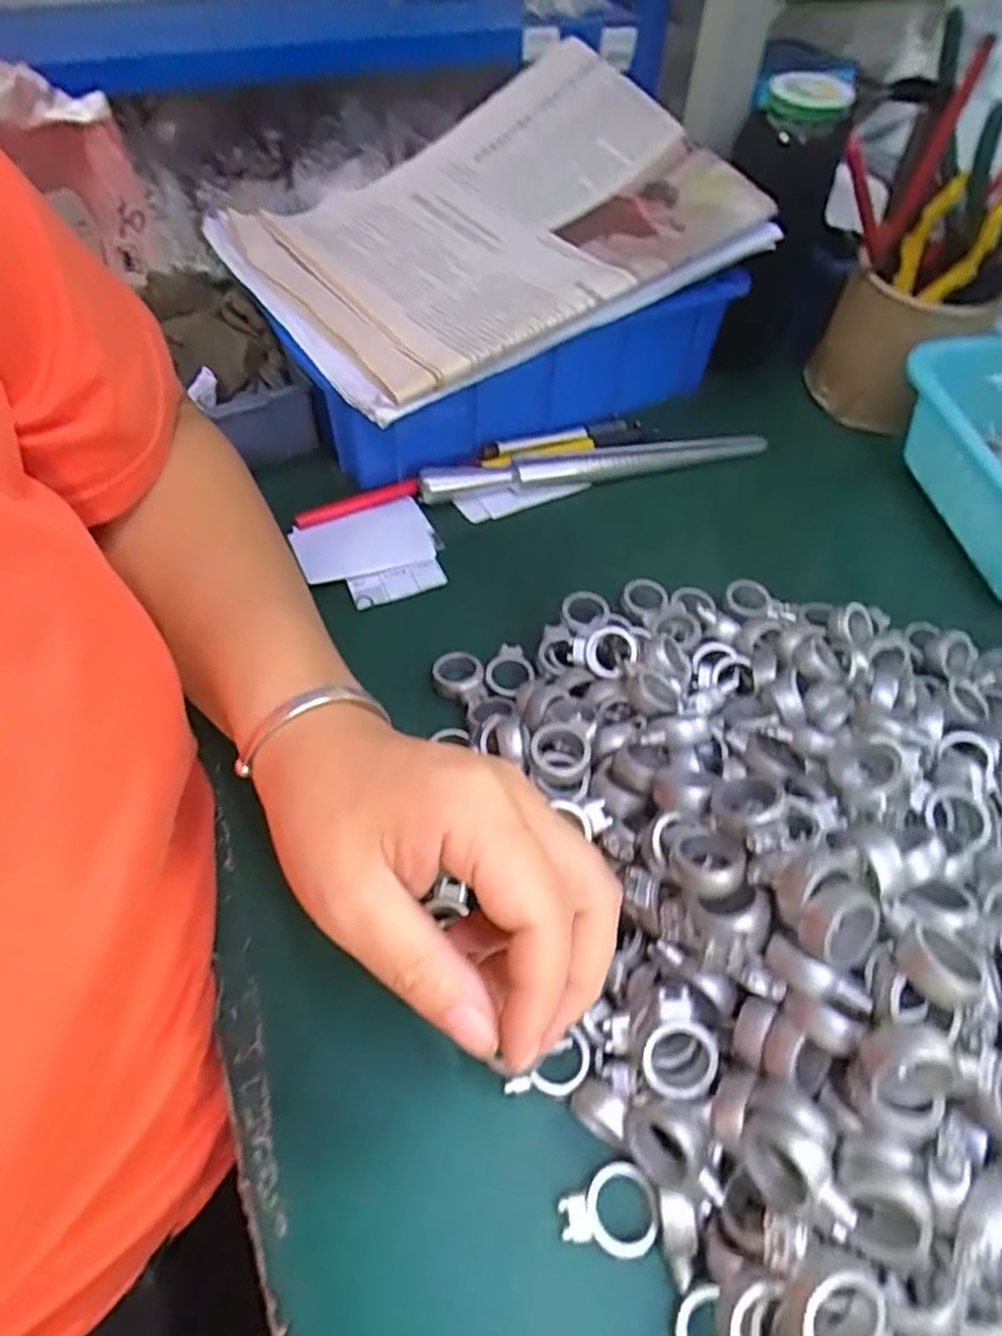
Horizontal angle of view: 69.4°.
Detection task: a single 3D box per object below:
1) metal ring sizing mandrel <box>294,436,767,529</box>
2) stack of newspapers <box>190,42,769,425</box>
[{"bbox_3d":[0.025,-0.128,0.469,0.307,0.021,0.022,-13,56,-11],"label":"metal ring sizing mandrel"},{"bbox_3d":[-0.009,-0.294,0.460,0.321,0.060,0.247,-31,61,-22],"label":"stack of newspapers"}]

